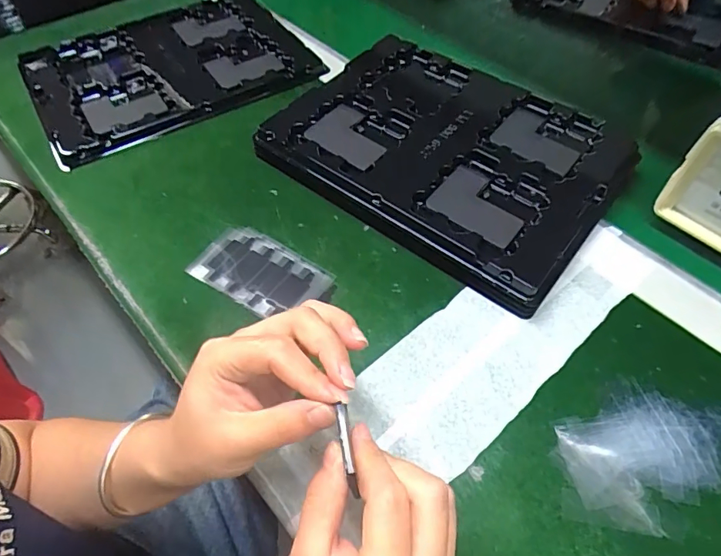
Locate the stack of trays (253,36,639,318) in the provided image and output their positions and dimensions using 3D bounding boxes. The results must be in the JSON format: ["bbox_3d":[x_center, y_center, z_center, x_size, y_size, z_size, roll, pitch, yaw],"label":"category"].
[{"bbox_3d":[0.077,-0.123,0.446,0.303,0.044,0.215,34,63,21],"label":"stack of trays"}]

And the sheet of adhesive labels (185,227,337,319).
[{"bbox_3d":[-0.081,-0.005,0.378,0.106,0.004,0.062,27,60,17],"label":"sheet of adhesive labels"}]

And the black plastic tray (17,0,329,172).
[{"bbox_3d":[-0.218,-0.249,0.547,0.307,0.030,0.210,-32,61,-19],"label":"black plastic tray"}]

